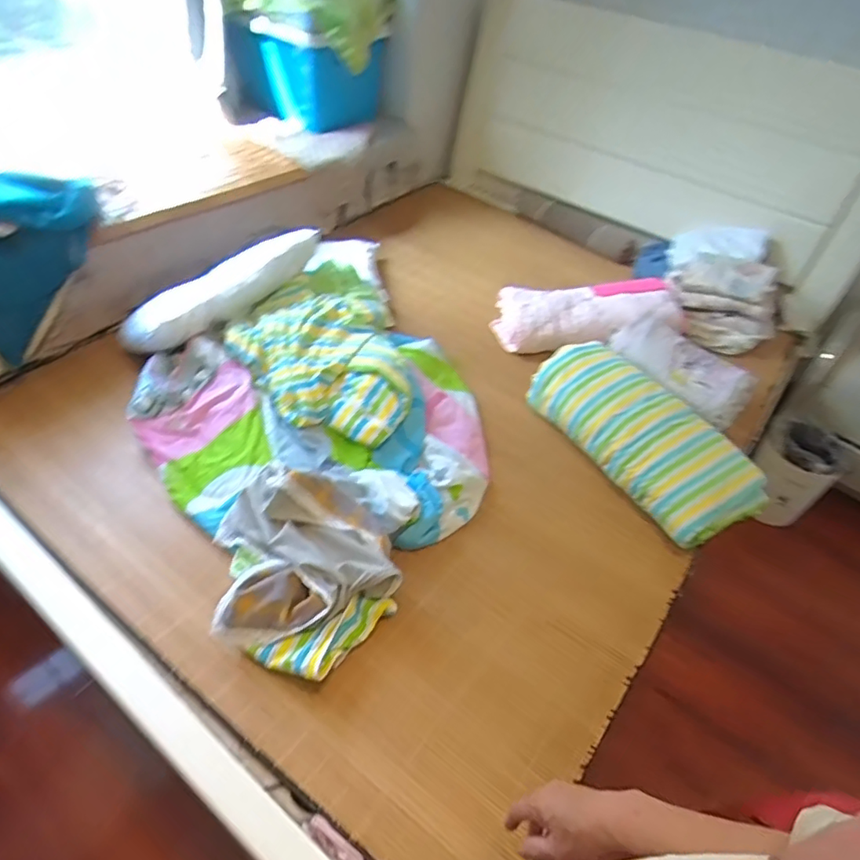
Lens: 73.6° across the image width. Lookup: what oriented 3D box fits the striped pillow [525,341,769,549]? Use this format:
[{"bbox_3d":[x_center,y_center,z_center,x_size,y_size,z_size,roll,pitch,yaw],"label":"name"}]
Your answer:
[{"bbox_3d":[0.482,0.009,1.323,0.236,0.145,0.545,-24,53,-27],"label":"striped pillow"}]

